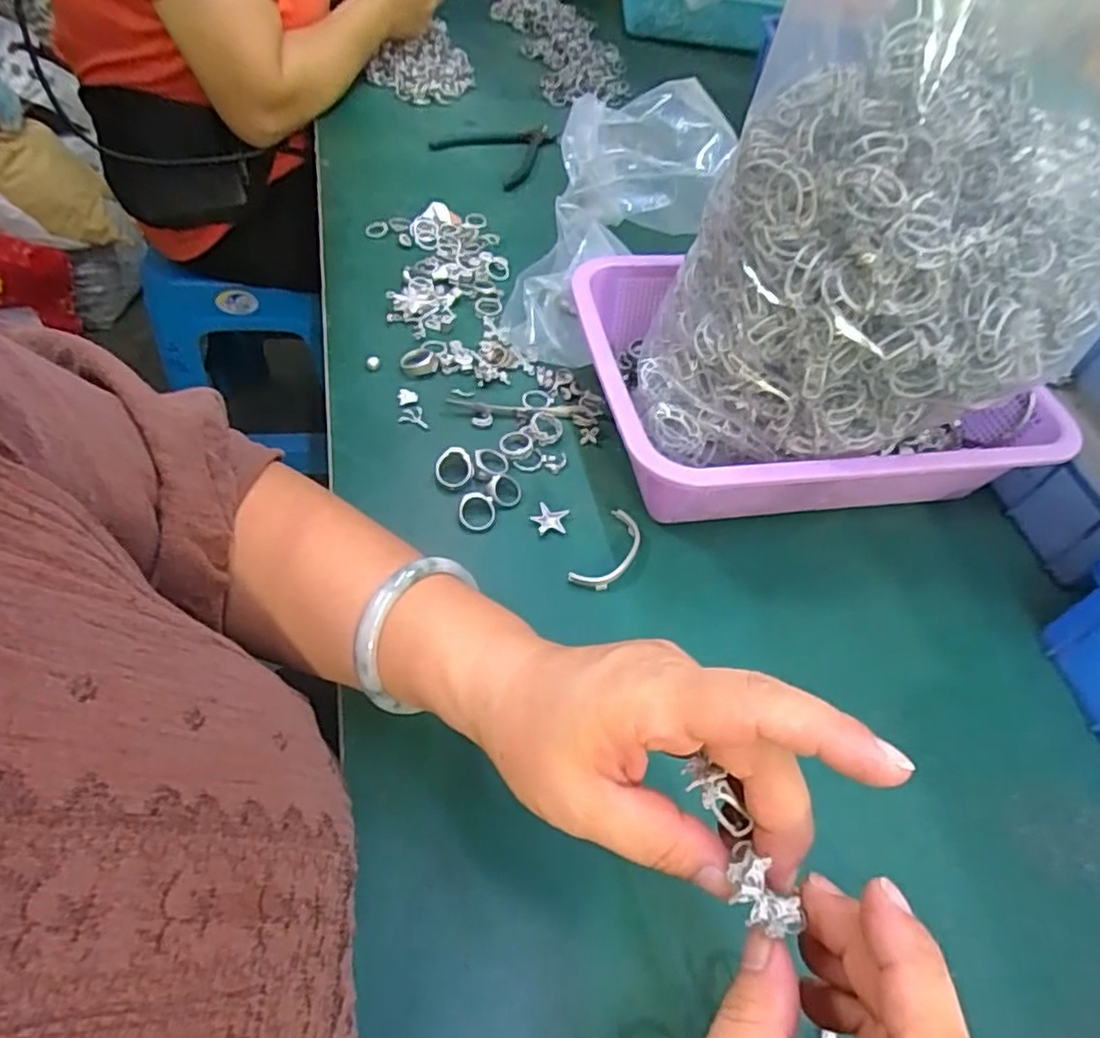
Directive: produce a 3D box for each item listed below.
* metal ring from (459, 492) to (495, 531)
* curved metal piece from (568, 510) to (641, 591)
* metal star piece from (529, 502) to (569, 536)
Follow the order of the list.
[{"bbox_3d":[-0.047,-0.005,0.432,0.024,0.004,0.027,21,65,-4],"label":"metal ring"},{"bbox_3d":[0.039,0.021,0.423,0.028,0.005,0.067,27,54,14],"label":"curved metal piece"},{"bbox_3d":[0.000,0.001,0.437,0.023,0.004,0.022,8,52,1],"label":"metal star piece"}]

